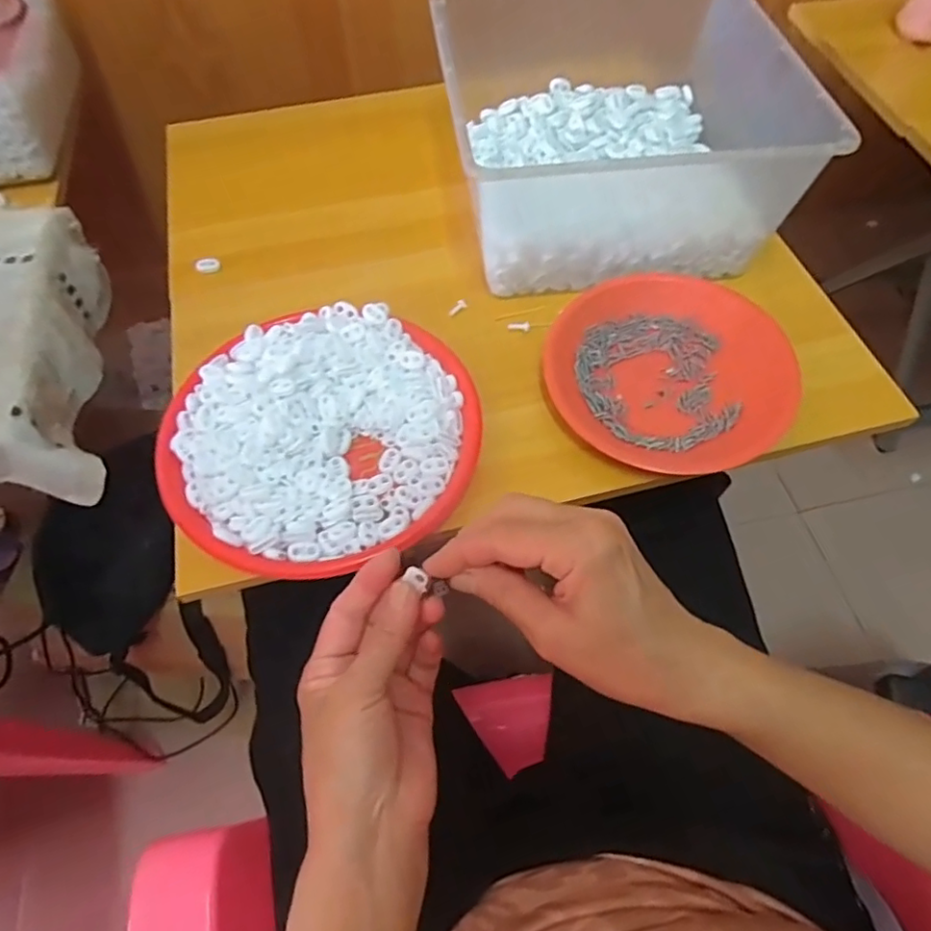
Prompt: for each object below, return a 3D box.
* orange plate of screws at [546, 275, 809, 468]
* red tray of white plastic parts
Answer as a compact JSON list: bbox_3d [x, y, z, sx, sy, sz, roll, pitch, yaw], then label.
[{"bbox_3d":[0.168,-0.078,0.501,0.193,0.034,0.176,-1,61,1],"label":"orange plate of screws"},{"bbox_3d":[-0.111,-0.028,0.466,0.235,0.038,0.215,-21,62,-10],"label":"red tray of white plastic parts"}]

